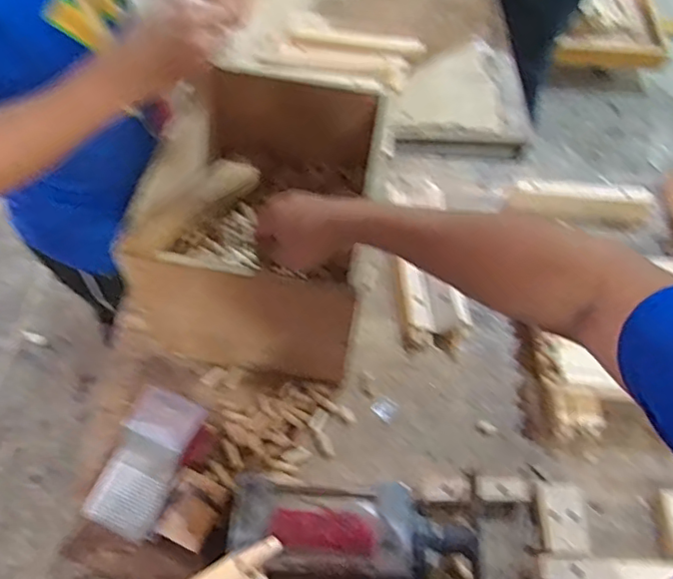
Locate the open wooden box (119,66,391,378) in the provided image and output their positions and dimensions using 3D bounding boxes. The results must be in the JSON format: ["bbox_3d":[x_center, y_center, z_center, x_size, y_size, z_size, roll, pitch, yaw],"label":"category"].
[{"bbox_3d":[-0.079,-0.095,0.776,0.258,0.251,0.357,11,59,2],"label":"open wooden box"}]

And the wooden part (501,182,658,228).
[{"bbox_3d":[0.408,-0.146,0.972,0.236,0.050,0.039,7,59,0],"label":"wooden part"}]

